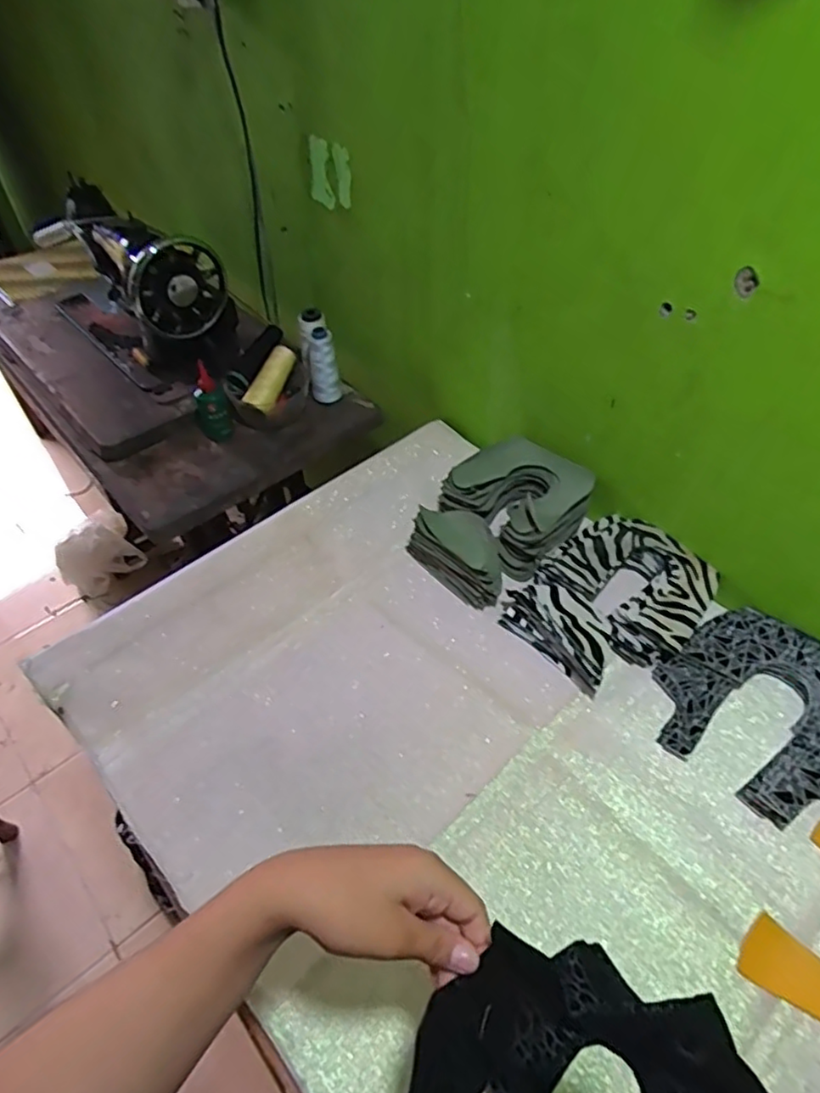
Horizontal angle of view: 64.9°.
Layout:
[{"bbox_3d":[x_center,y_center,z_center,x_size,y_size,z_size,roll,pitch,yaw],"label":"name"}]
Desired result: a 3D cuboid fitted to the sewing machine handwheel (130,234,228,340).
[{"bbox_3d":[-0.323,-0.364,0.904,0.034,0.135,0.136,29,68,32],"label":"sewing machine handwheel"}]

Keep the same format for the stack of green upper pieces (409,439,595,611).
[{"bbox_3d":[0.109,-0.039,0.772,0.210,0.066,0.158,-38,57,-26],"label":"stack of green upper pieces"}]

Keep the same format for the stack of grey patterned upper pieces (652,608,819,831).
[{"bbox_3d":[0.344,0.155,0.614,0.190,0.031,0.184,35,59,28],"label":"stack of grey patterned upper pieces"}]

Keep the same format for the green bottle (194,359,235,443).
[{"bbox_3d":[-0.284,-0.203,0.917,0.045,0.106,0.042,-27,53,-18],"label":"green bottle"}]

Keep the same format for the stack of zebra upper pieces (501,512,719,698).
[{"bbox_3d":[0.220,0.053,0.695,0.200,0.052,0.161,-35,56,-24],"label":"stack of zebra upper pieces"}]

